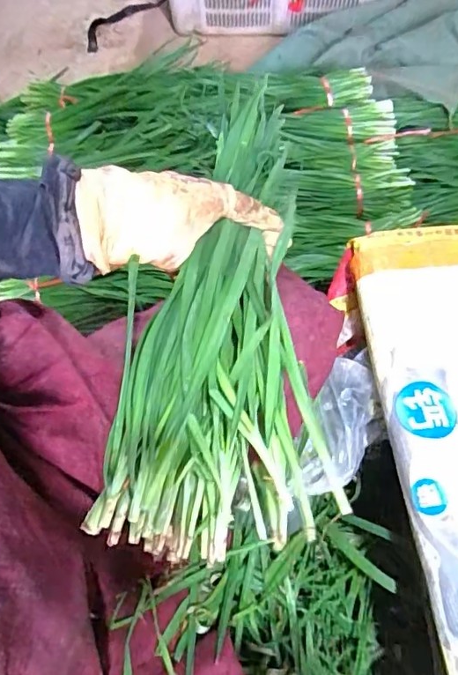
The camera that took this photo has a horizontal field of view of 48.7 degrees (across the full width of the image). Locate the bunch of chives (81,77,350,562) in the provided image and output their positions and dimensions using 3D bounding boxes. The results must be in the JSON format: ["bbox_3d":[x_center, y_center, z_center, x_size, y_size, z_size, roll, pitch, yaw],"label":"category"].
[{"bbox_3d":[0.001,-0.033,0.362,0.139,0.082,0.348,5,65,6],"label":"bunch of chives"}]

